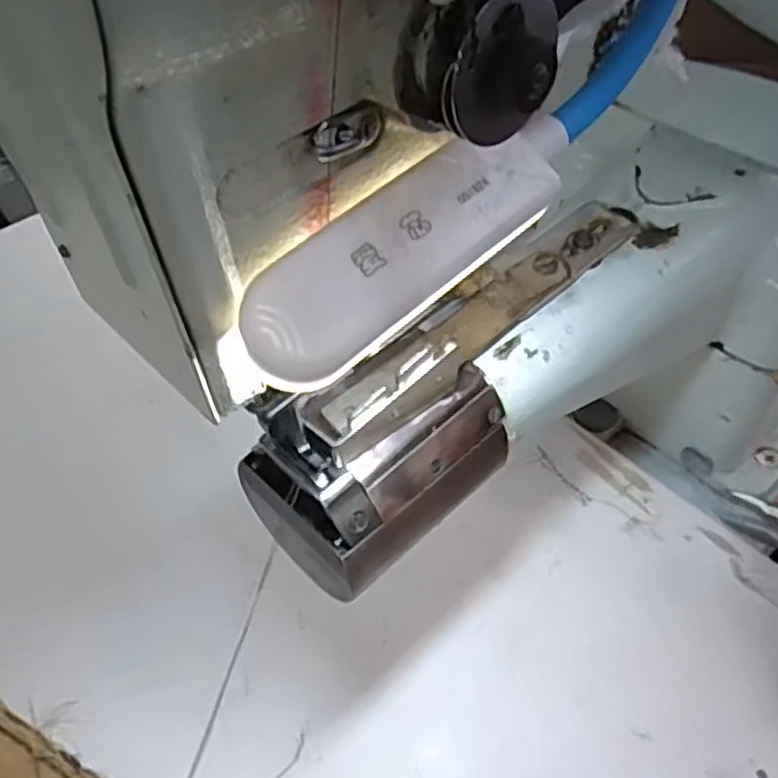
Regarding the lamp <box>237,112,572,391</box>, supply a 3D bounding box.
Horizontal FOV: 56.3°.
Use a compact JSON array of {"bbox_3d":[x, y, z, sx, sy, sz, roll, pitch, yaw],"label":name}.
[{"bbox_3d":[0.005,-0.030,0.153,0.083,0.015,0.025,-37,92,-20],"label":"lamp"}]

